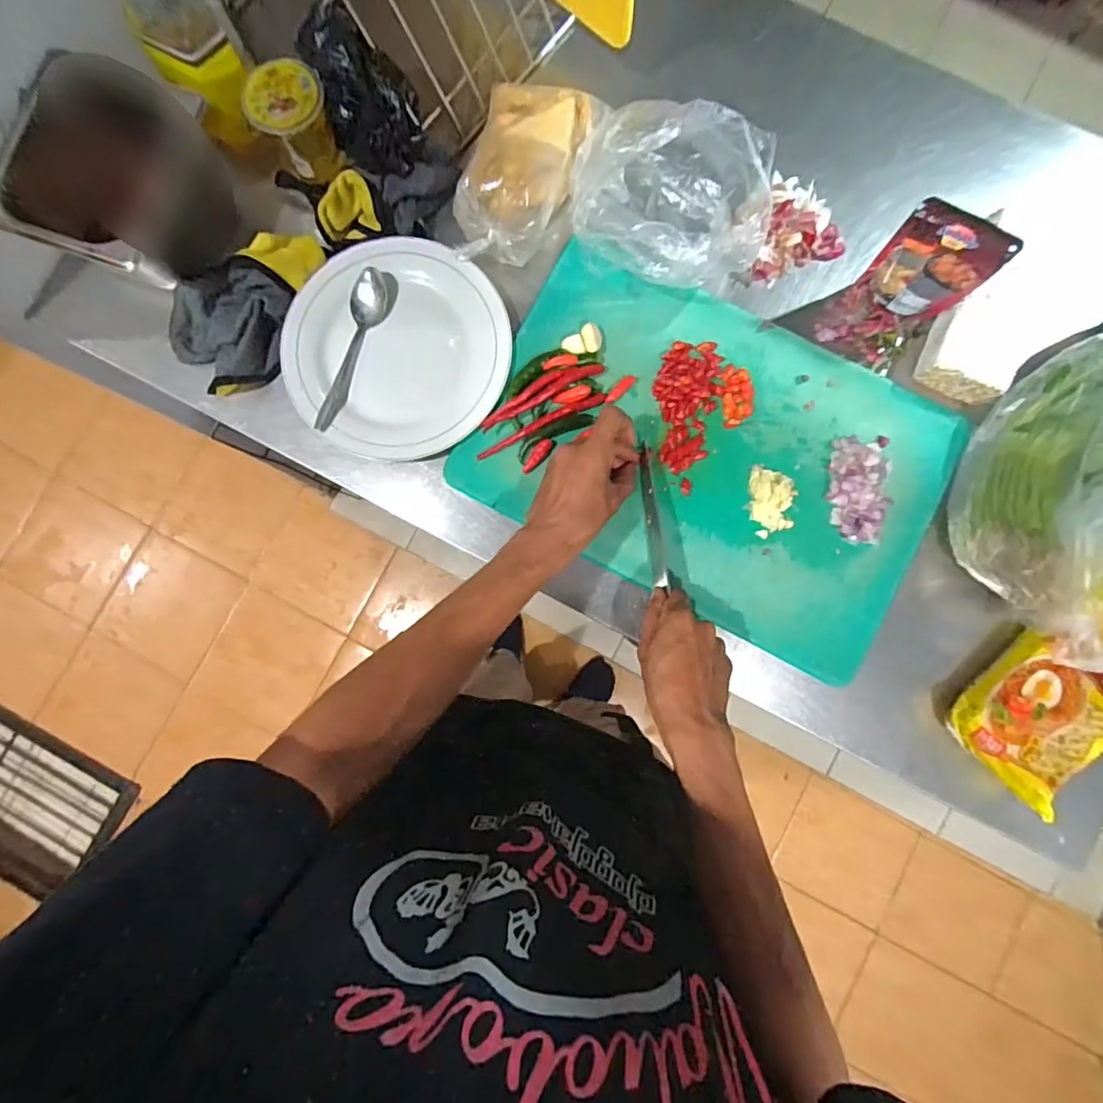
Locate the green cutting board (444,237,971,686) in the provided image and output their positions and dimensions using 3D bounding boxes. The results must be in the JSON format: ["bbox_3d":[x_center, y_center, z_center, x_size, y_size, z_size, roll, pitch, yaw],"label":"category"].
[{"bbox_3d":[0.155,-0.101,0.530,0.432,0.024,0.298,28,87,4],"label":"green cutting board"}]

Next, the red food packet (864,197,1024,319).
[{"bbox_3d":[0.347,-0.259,0.497,0.087,0.104,0.029,31,87,4],"label":"red food packet"}]

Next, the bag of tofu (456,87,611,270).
[{"bbox_3d":[-0.024,-0.370,0.518,0.103,0.064,0.176,15,86,3],"label":"bag of tofu"}]

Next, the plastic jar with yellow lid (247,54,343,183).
[{"bbox_3d":[-0.237,-0.400,0.506,0.070,0.070,0.059,-25,85,-3],"label":"plastic jar with yellow lid"}]

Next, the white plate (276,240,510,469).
[{"bbox_3d":[-0.153,-0.201,0.540,0.213,0.033,0.207,0,85,2],"label":"white plate"}]

